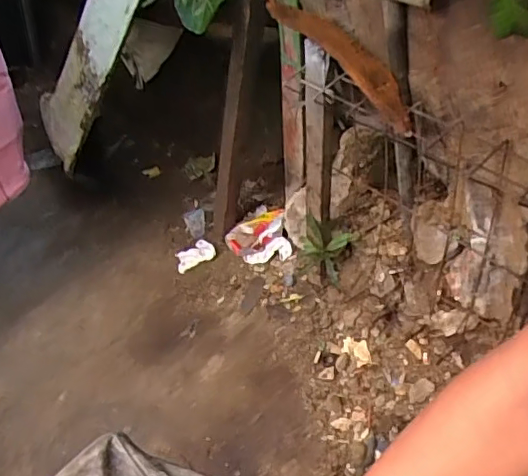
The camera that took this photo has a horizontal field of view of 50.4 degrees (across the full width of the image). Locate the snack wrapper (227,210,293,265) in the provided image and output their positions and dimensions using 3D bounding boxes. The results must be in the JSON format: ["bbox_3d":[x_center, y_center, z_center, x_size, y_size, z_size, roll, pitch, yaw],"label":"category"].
[{"bbox_3d":[-0.020,0.005,1.723,0.188,0.118,0.177,-5,44,-3],"label":"snack wrapper"}]

